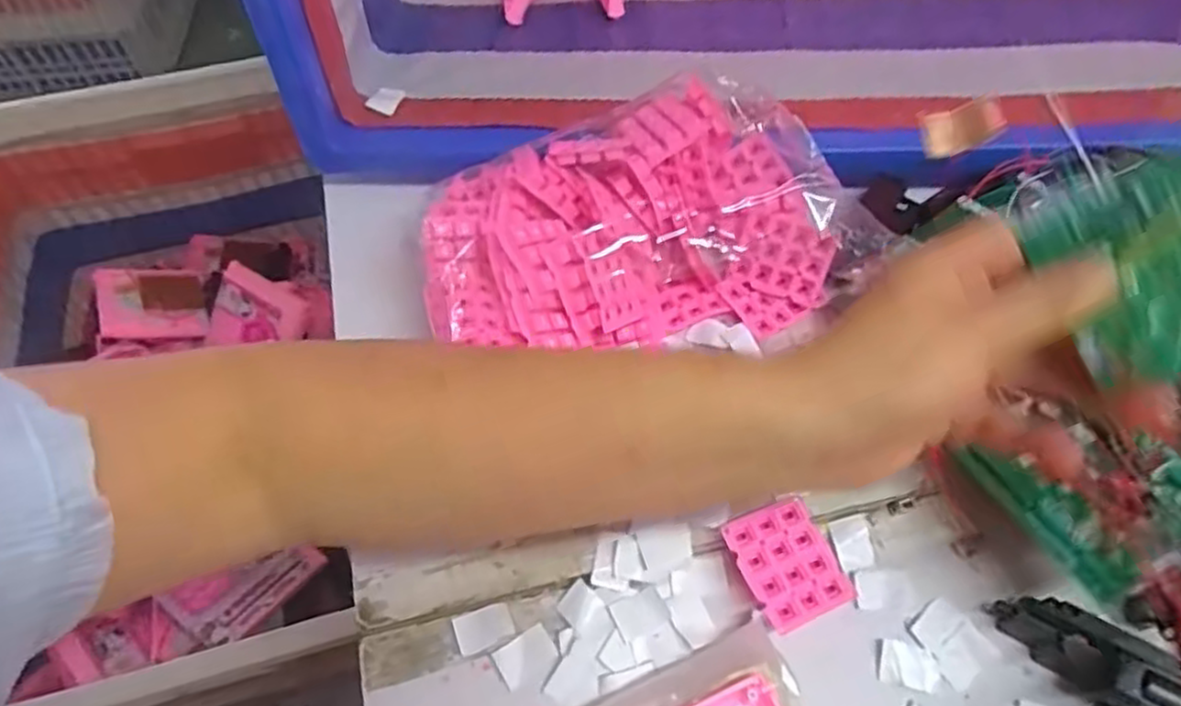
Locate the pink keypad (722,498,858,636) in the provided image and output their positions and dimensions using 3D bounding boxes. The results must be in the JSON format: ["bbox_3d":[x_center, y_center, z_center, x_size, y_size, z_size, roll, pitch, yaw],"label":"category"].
[{"bbox_3d":[0.105,0.110,0.383,0.051,0.004,0.060,-18,63,-18],"label":"pink keypad"}]

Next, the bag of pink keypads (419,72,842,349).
[{"bbox_3d":[0.026,-0.083,0.460,0.254,0.059,0.160,-15,59,-9],"label":"bag of pink keypads"}]

